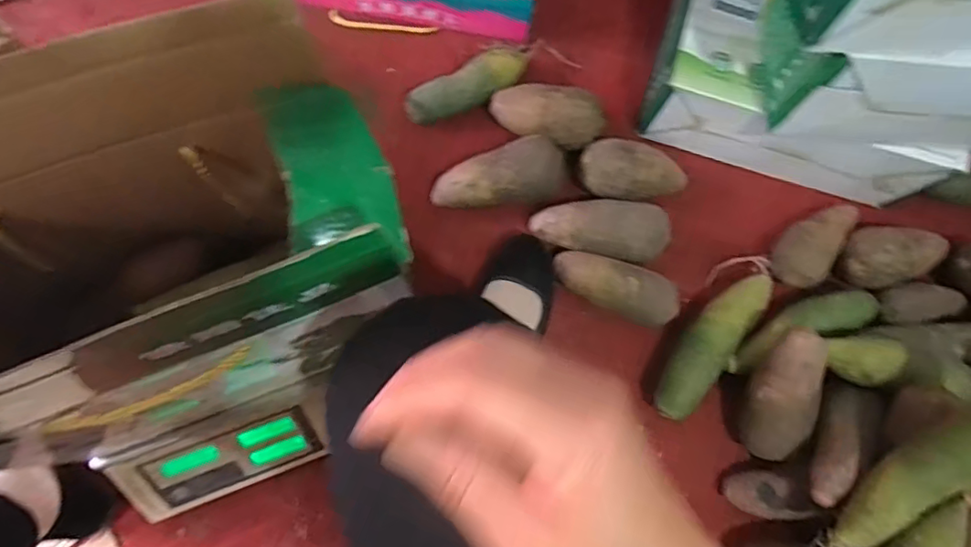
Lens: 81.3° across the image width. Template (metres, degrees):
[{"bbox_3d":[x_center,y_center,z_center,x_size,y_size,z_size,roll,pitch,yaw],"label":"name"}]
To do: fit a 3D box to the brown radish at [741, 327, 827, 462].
[{"bbox_3d":[0.335,0.132,0.633,0.064,0.060,0.154,8,108,0],"label":"brown radish"}]

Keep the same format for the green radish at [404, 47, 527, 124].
[{"bbox_3d":[-0.024,-0.248,0.746,0.170,0.052,0.051,-31,80,-8],"label":"green radish"}]

